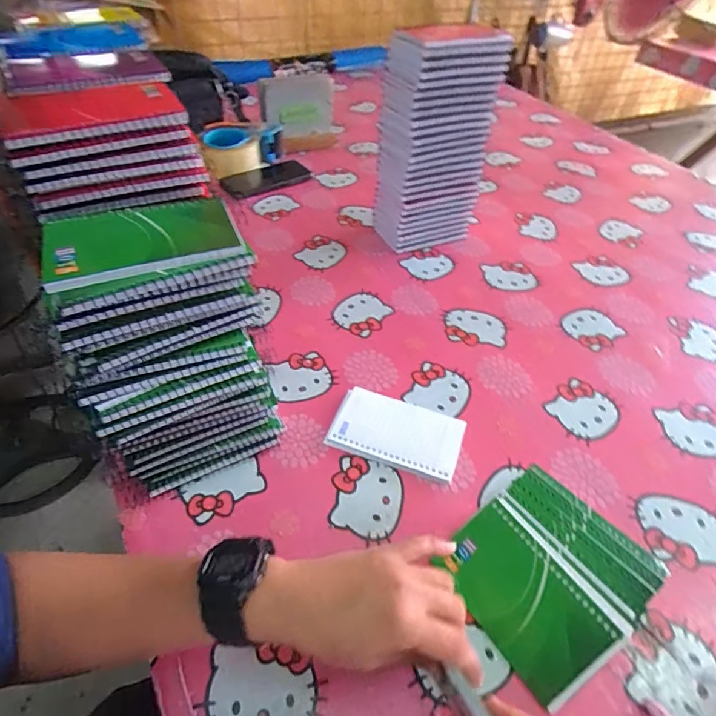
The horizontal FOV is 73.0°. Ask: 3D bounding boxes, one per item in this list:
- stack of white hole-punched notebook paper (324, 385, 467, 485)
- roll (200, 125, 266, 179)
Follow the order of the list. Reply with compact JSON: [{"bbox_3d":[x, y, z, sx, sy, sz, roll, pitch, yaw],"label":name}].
[{"bbox_3d":[0.042,0.079,0.523,0.137,0.009,0.083,16,47,12],"label":"stack of white hole-punched notebook paper"},{"bbox_3d":[-0.245,-0.403,0.944,0.113,0.064,0.097,-11,48,-14],"label":"roll"}]

